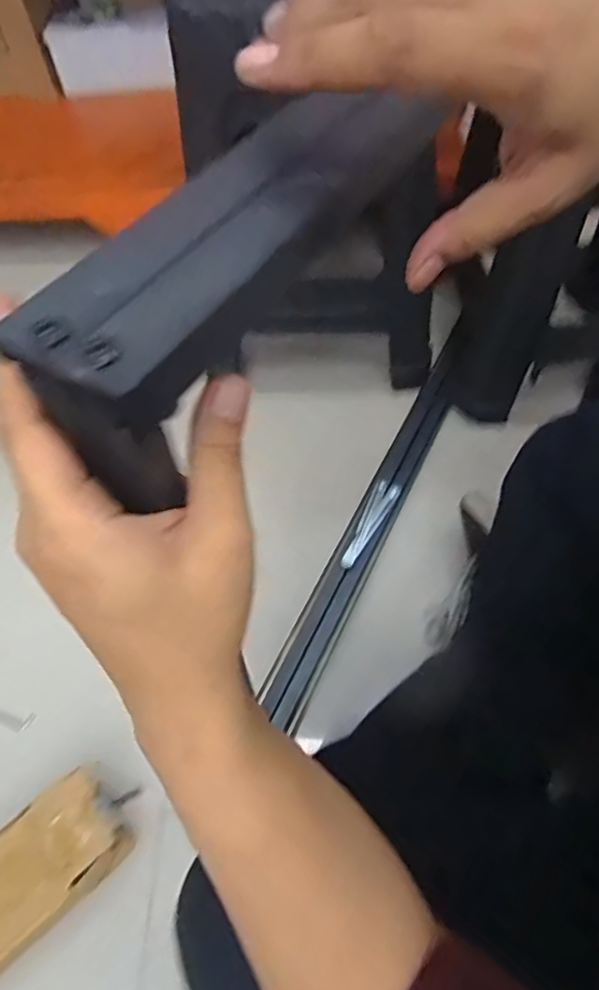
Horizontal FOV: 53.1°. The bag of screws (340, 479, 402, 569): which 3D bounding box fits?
[{"bbox_3d":[0.091,0.036,0.808,0.035,0.014,0.143,40,64,-7],"label":"bag of screws"}]

